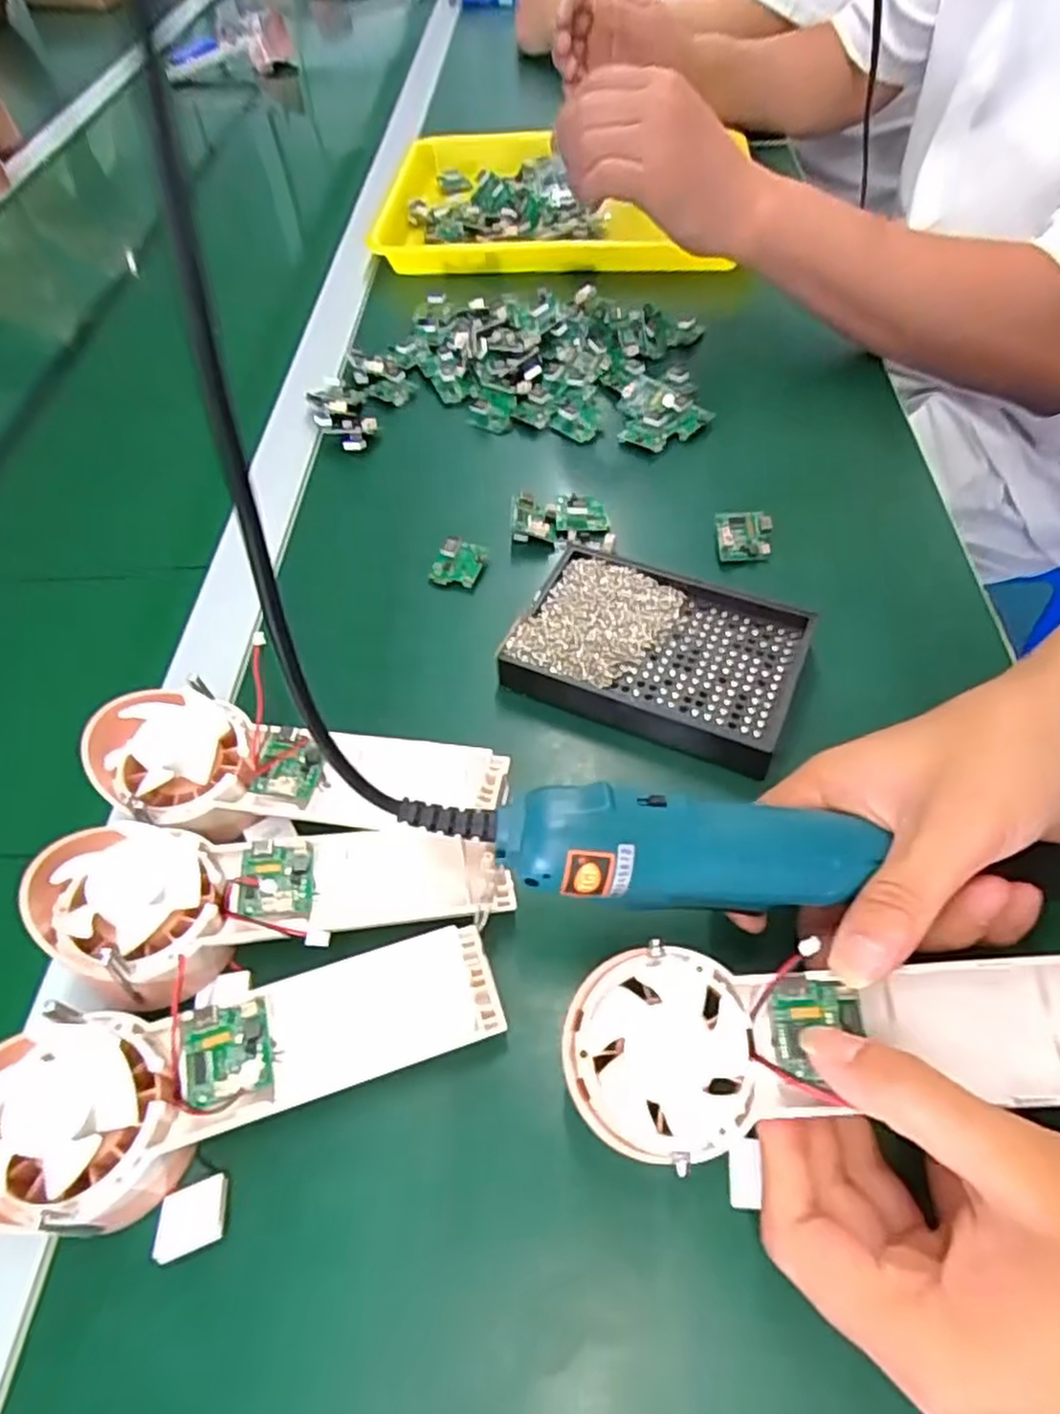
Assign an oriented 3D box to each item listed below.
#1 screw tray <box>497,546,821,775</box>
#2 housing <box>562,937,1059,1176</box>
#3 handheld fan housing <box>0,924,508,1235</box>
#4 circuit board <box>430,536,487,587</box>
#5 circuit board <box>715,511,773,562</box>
[{"bbox_3d":[0.063,-0.026,0.373,0.136,0.033,0.089,19,58,17],"label":"screw tray"},{"bbox_3d":[0.101,0.108,0.239,0.175,0.017,0.059,-4,54,3],"label":"housing"},{"bbox_3d":[-0.098,0.127,0.257,0.175,0.046,0.065,-13,55,-6],"label":"handheld fan housing"},{"bbox_3d":[-0.041,-0.085,0.422,0.029,0.014,0.032,16,67,14],"label":"circuit board"},{"bbox_3d":[0.124,-0.099,0.419,0.033,0.009,0.028,-2,84,-7],"label":"circuit board"}]

